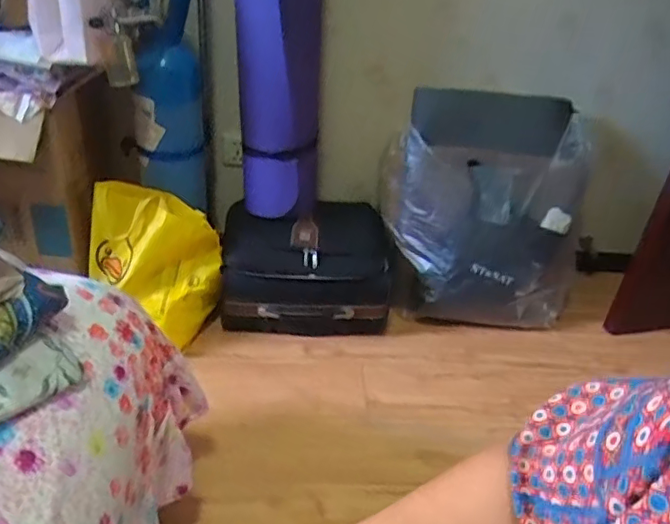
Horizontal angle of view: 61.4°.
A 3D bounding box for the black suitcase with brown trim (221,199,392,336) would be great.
[{"bbox_3d":[-0.074,0.015,1.516,0.429,0.267,0.287,4,33,-5],"label":"black suitcase with brown trim"}]

